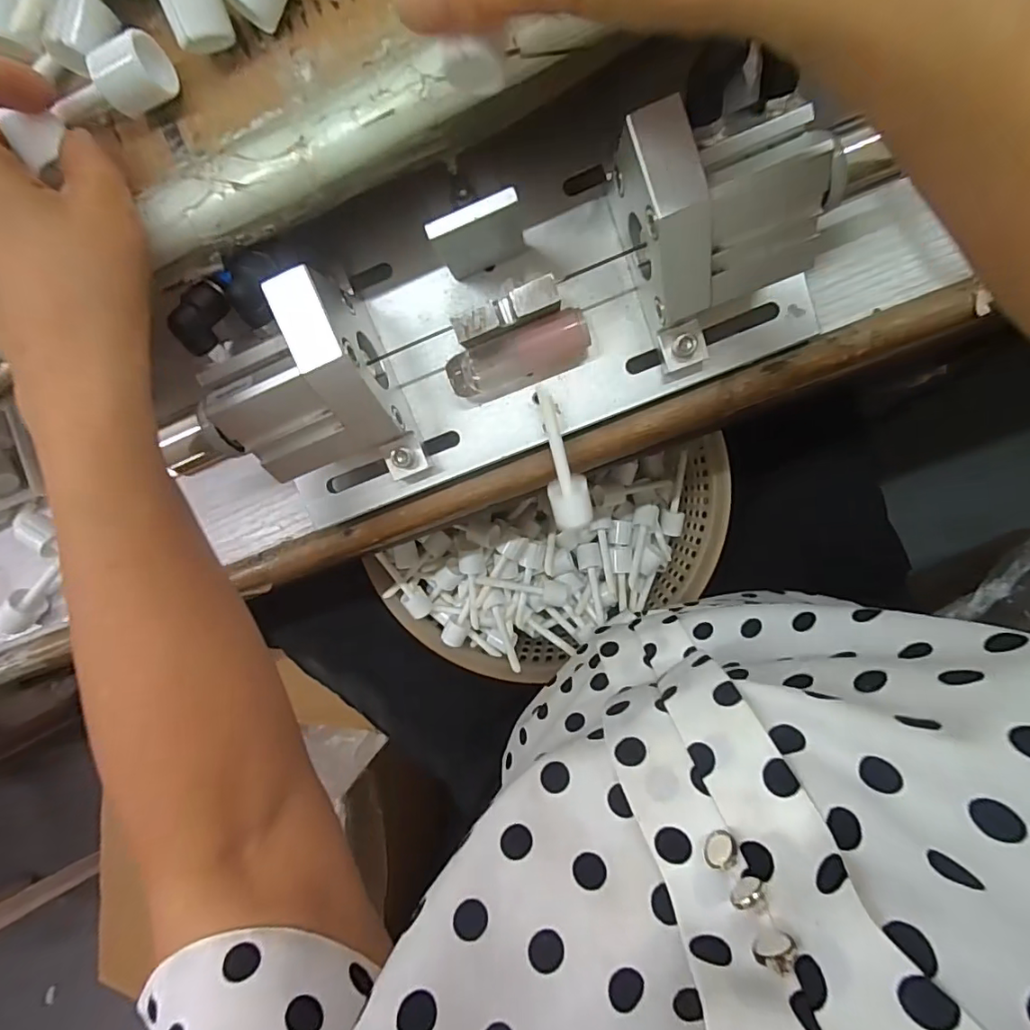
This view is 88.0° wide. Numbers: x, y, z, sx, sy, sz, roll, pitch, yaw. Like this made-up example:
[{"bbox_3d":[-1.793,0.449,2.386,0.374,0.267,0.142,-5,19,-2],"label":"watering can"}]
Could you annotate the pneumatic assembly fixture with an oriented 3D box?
[{"bbox_3d":[0.001,-0.088,0.238,0.259,0.097,0.092,-17,89,10],"label":"pneumatic assembly fixture"}]

